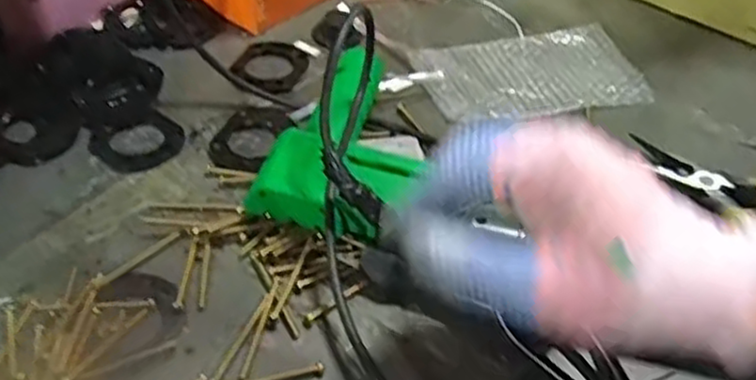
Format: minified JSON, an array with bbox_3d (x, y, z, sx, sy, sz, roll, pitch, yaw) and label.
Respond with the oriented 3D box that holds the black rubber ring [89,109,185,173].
[{"bbox_3d":[-0.153,-0.029,0.463,0.055,0.007,0.049,-26,53,-26],"label":"black rubber ring"}]

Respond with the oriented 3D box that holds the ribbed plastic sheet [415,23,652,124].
[{"bbox_3d":[0.113,-0.087,0.532,0.161,0.009,0.092,-11,48,-15],"label":"ribbed plastic sheet"}]

